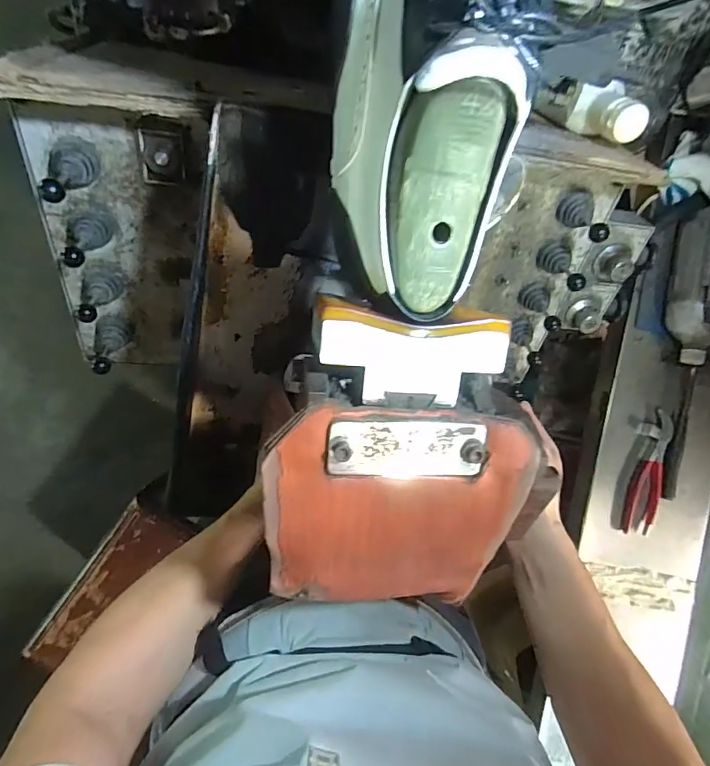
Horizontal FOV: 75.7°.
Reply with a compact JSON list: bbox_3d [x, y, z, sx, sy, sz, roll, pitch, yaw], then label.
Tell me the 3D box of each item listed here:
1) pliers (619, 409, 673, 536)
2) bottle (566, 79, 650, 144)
[{"bbox_3d":[0.456,0.139,0.709,0.054,0.008,0.190,10,88,-9],"label":"pliers"},{"bbox_3d":[0.295,-0.310,0.522,0.048,0.098,0.055,-16,133,-3],"label":"bottle"}]

